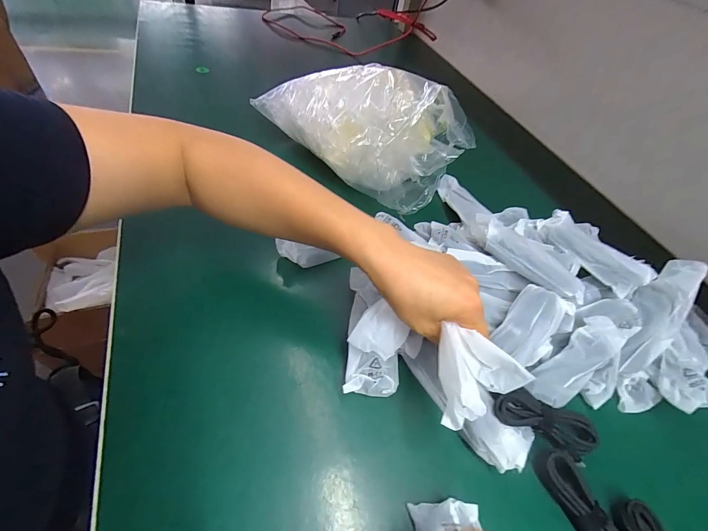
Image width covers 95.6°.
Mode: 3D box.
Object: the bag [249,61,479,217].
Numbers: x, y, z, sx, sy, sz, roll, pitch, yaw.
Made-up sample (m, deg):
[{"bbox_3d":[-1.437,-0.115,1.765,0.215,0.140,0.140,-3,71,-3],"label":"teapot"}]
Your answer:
[{"bbox_3d":[0.007,-0.223,0.473,0.156,0.144,0.297,-30,62,-30],"label":"bag"}]

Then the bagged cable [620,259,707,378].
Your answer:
[{"bbox_3d":[0.337,0.059,0.357,0.040,0.033,0.143,31,85,17],"label":"bagged cable"}]

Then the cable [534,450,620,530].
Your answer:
[{"bbox_3d":[0.198,0.210,0.262,0.036,0.012,0.110,-13,55,-21],"label":"cable"}]

